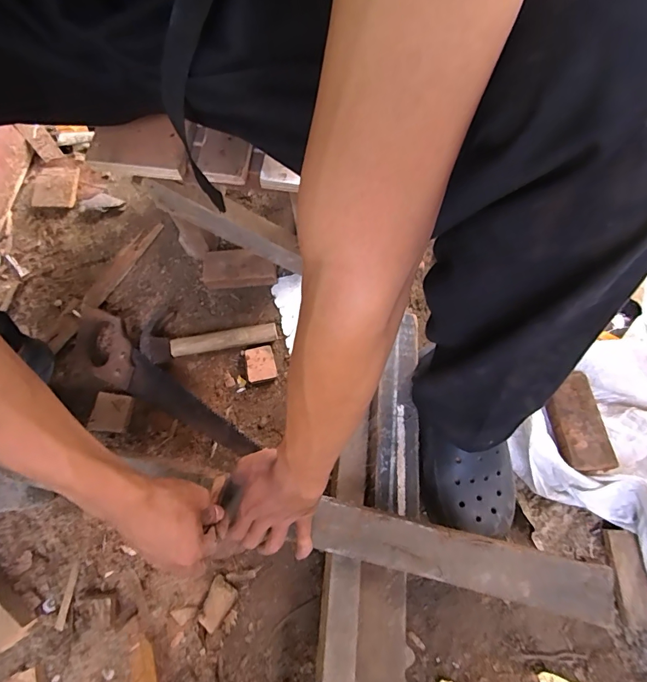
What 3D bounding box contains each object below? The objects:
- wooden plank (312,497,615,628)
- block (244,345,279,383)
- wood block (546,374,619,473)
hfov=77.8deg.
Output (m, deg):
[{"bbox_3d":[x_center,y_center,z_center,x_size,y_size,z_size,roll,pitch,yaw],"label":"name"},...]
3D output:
[{"bbox_3d":[0.145,0.237,0.442,0.309,0.022,0.055,10,71,9],"label":"wooden plank"},{"bbox_3d":[-0.102,0.037,0.648,0.045,0.022,0.054,-14,71,-4],"label":"block"},{"bbox_3d":[0.347,0.112,0.551,0.064,0.019,0.132,-6,72,3],"label":"wood block"}]

